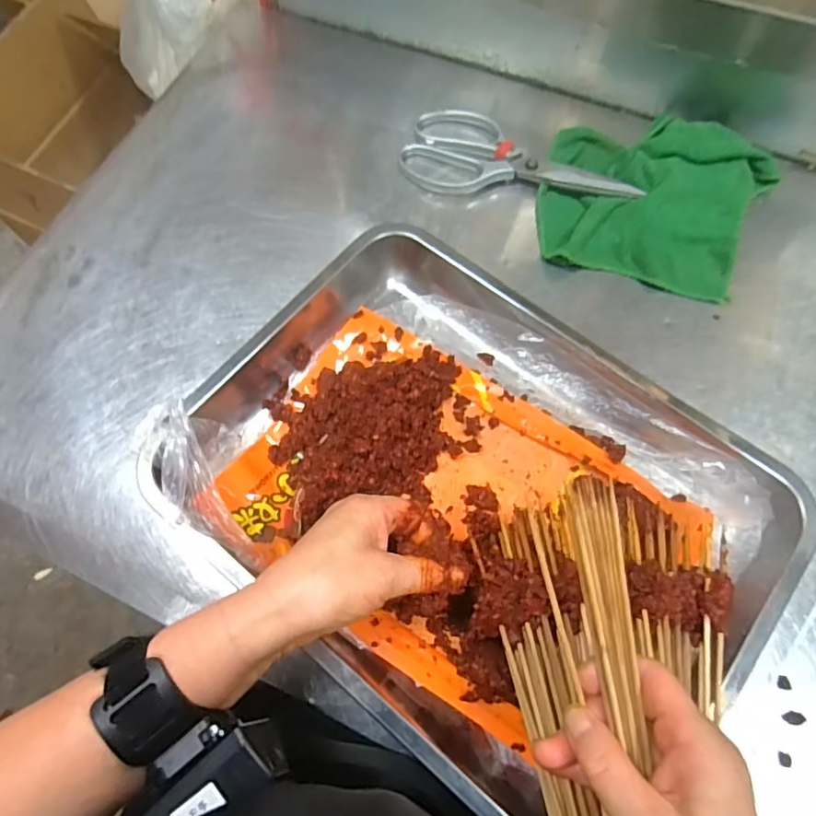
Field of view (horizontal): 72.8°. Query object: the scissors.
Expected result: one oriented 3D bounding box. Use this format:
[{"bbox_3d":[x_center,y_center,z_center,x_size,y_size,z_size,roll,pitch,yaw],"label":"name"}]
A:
[{"bbox_3d":[0.102,-0.235,0.521,0.213,0.020,0.078,9,69,5],"label":"scissors"}]

